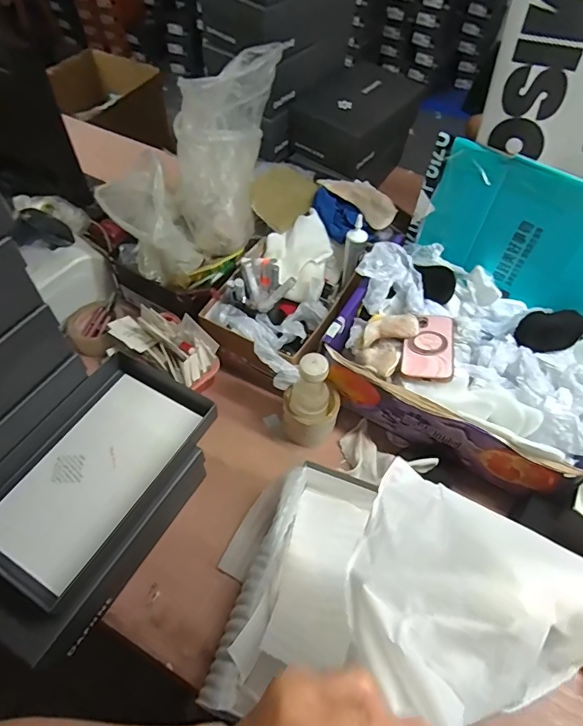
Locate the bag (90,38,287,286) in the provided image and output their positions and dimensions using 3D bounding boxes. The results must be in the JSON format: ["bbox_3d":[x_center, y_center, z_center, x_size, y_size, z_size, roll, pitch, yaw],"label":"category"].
[{"bbox_3d":[-0.146,-0.326,0.778,0.350,0.256,0.157,-32,63,-21],"label":"bag"}]

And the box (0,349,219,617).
[{"bbox_3d":[-0.263,0.134,0.599,0.188,0.049,0.309,27,59,16],"label":"box"}]

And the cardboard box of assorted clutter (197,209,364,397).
[{"bbox_3d":[-0.007,-0.115,0.819,0.213,0.112,0.337,27,59,15],"label":"cardboard box of assorted clutter"}]

